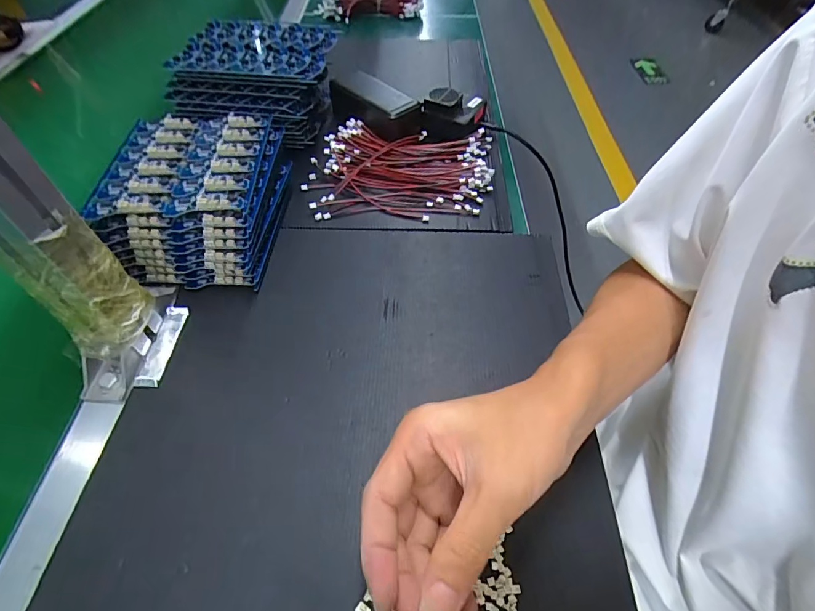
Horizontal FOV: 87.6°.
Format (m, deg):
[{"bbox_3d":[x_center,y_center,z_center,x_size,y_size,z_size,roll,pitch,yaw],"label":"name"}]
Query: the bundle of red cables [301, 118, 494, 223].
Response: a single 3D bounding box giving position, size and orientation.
[{"bbox_3d":[-0.009,-0.157,0.497,0.209,0.021,0.145,5,53,4],"label":"bundle of red cables"}]

